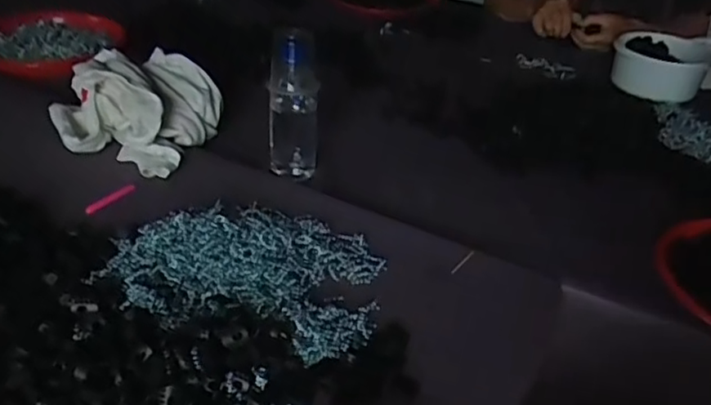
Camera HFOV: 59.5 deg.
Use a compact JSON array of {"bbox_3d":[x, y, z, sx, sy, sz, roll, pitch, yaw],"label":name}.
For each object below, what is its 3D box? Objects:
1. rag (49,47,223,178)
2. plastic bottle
[{"bbox_3d":[-0.289,-0.130,0.801,0.192,0.093,0.176,11,33,14],"label":"rag"},{"bbox_3d":[-0.077,-0.126,0.764,0.062,0.168,0.076,-1,32,-4],"label":"plastic bottle"}]

